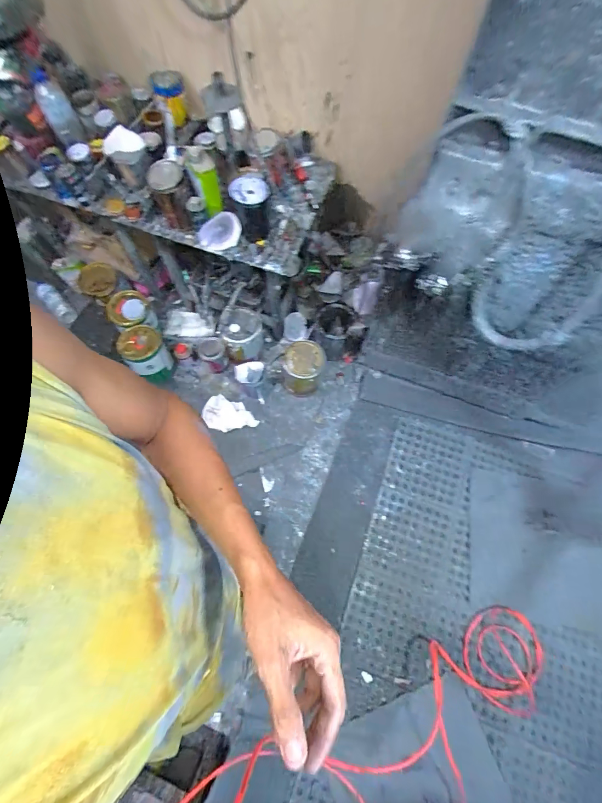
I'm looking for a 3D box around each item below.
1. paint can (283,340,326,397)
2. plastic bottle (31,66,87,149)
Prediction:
[{"bbox_3d":[0.011,-0.132,1.447,0.158,0.210,0.159,-2,73,5],"label":"paint can"},{"bbox_3d":[-0.717,-0.860,1.060,0.083,0.180,0.089,-25,38,-8],"label":"plastic bottle"}]

